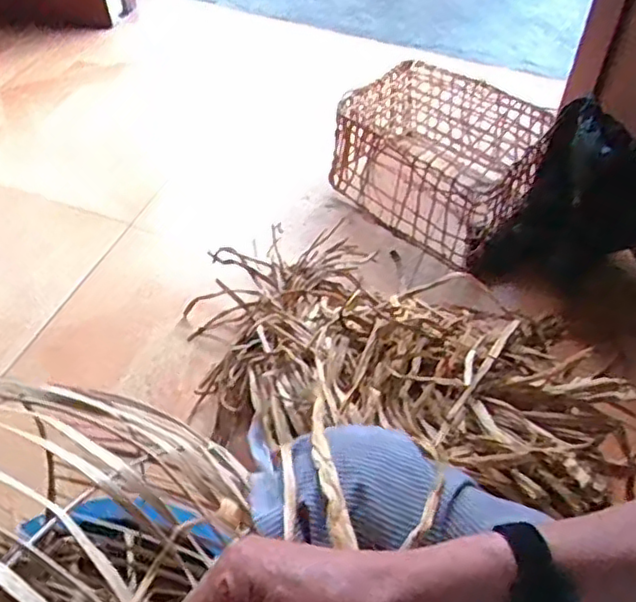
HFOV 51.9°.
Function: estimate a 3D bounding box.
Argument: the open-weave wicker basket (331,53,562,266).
[{"bbox_3d":[0.249,-0.291,1.359,0.383,0.207,0.298,30,58,22],"label":"open-weave wicker basket"}]

